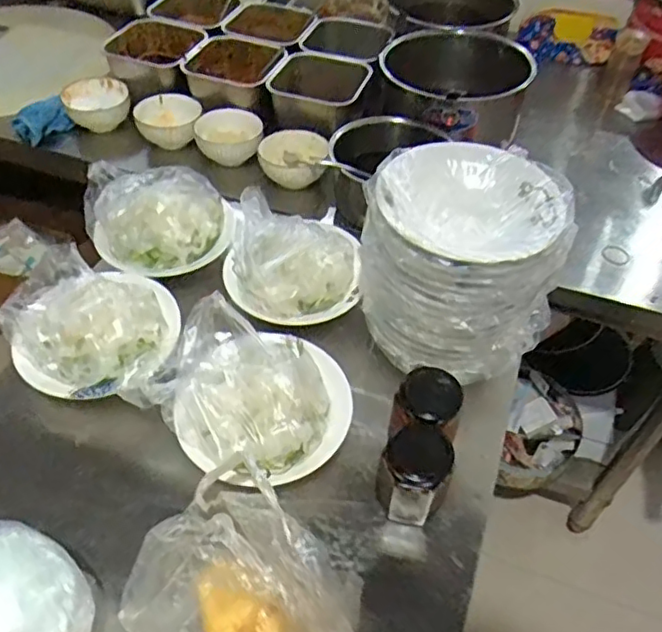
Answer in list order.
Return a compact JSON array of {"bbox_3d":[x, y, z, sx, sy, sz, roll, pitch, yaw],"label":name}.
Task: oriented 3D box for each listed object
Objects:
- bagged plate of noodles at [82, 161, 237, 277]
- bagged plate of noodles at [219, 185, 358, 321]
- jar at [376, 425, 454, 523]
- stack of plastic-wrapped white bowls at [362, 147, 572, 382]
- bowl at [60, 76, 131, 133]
[{"bbox_3d":[-0.238,-0.141,0.846,0.197,0.090,0.159,0,48,-2],"label":"bagged plate of noodles"},{"bbox_3d":[-0.050,-0.079,0.793,0.165,0.077,0.159,1,48,-1],"label":"bagged plate of noodles"},{"bbox_3d":[0.081,0.162,0.635,0.063,0.098,0.069,1,48,-1],"label":"jar"},{"bbox_3d":[0.140,-0.060,0.699,0.206,0.181,0.196,2,48,-1],"label":"stack of plastic-wrapped white bowls"},{"bbox_3d":[-0.421,-0.380,1.128,0.112,0.054,0.110,1,48,-1],"label":"bowl"}]

